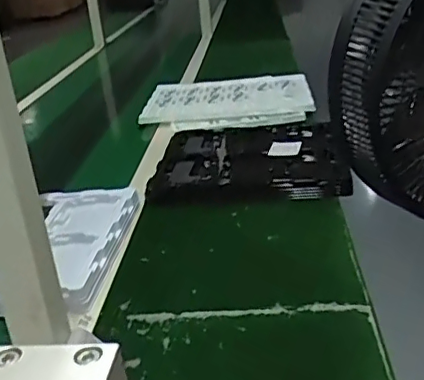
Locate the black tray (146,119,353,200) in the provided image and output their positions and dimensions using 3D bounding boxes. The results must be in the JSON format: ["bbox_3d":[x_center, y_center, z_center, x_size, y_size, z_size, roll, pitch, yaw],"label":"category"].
[{"bbox_3d":[0.066,-0.058,1.005,0.312,0.052,0.324,-2,24,9],"label":"black tray"}]

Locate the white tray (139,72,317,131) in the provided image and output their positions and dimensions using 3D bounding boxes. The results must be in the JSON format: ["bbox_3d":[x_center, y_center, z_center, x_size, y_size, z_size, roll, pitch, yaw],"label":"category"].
[{"bbox_3d":[0.032,-0.208,1.334,0.393,0.059,0.295,0,25,13],"label":"white tray"}]

